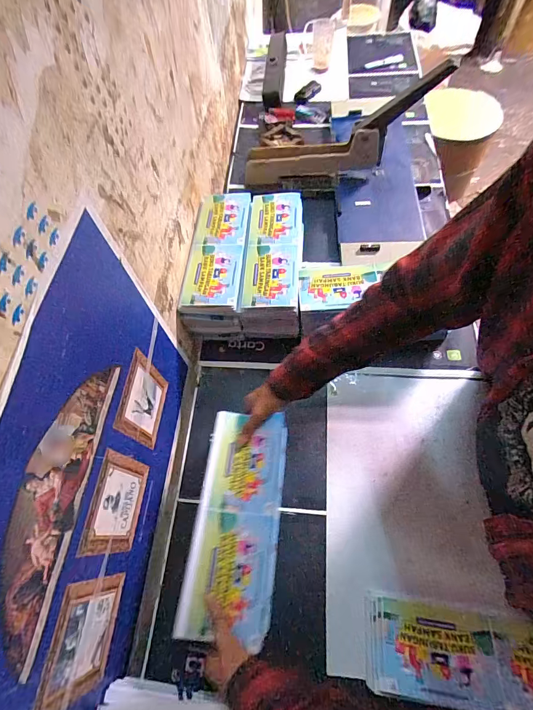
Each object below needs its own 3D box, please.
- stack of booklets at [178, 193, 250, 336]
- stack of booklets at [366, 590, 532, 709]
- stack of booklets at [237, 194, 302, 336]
[{"bbox_3d":[-0.099,-0.205,0.767,0.121,0.106,0.317,1,62,5],"label":"stack of booklets"},{"bbox_3d":[0.303,0.425,0.483,0.312,0.015,0.113,5,52,8],"label":"stack of booklets"},{"bbox_3d":[0.016,-0.201,0.754,0.119,0.108,0.309,1,62,5],"label":"stack of booklets"}]

